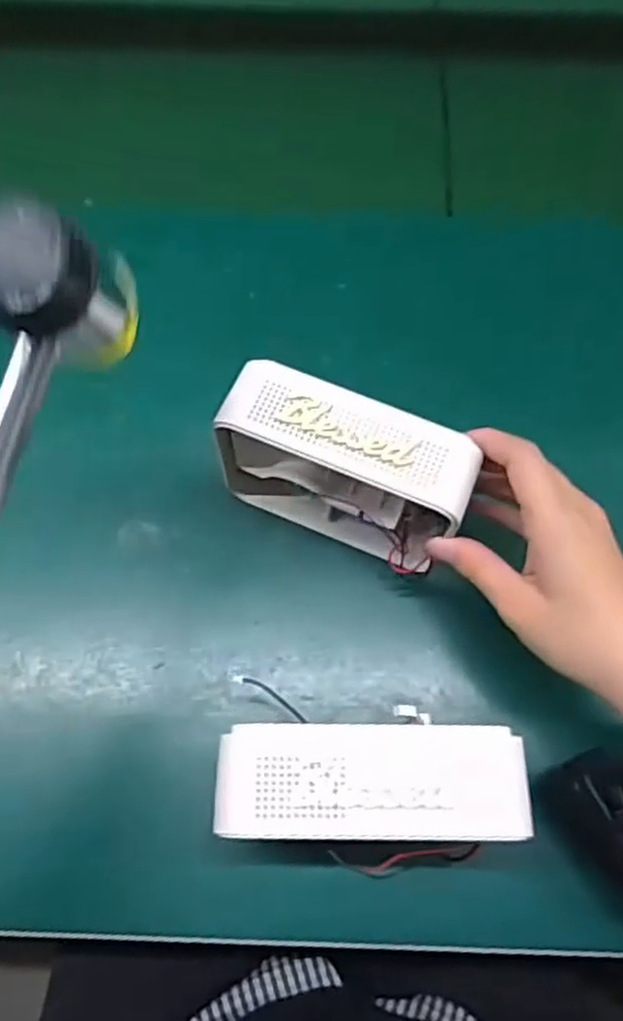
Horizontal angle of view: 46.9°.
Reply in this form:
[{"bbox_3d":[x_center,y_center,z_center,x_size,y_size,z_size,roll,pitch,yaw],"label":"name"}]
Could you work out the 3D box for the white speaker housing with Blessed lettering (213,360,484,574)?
[{"bbox_3d":[0.016,-0.018,0.375,0.121,0.098,0.051,24,72,8],"label":"white speaker housing with Blessed lettering"}]

